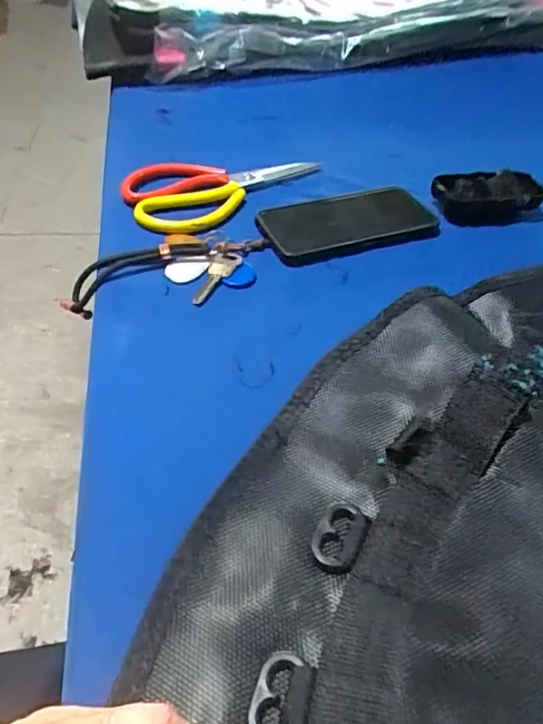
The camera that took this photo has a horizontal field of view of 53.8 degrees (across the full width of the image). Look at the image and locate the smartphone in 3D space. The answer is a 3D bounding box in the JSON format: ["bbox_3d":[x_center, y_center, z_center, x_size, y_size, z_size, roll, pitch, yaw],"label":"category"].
[{"bbox_3d":[0.072,-0.132,0.499,0.164,0.007,0.077,-17,51,-19],"label":"smartphone"}]

